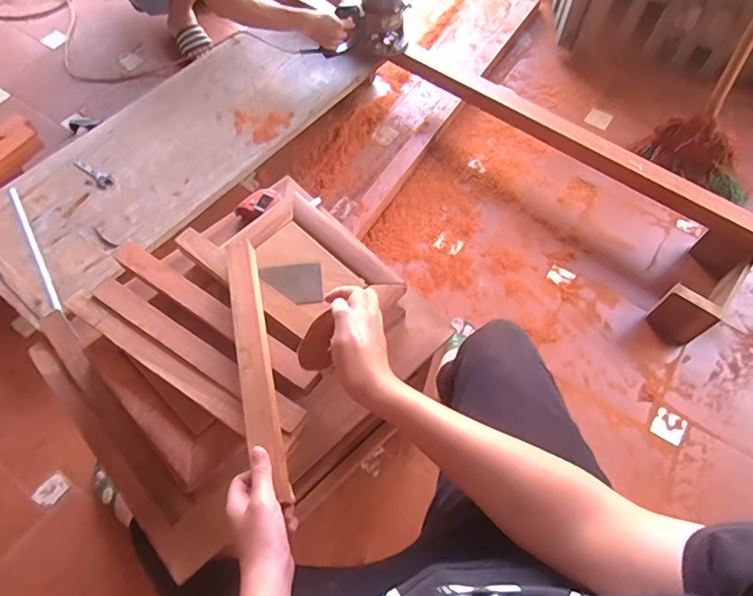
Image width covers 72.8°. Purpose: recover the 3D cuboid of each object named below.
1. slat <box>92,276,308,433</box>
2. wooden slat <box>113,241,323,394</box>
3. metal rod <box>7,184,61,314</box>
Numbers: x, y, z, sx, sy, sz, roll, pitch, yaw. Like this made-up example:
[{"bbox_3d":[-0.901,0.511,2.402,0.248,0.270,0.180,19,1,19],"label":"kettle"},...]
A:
[{"bbox_3d":[-0.224,0.063,0.629,0.316,0.015,0.032,30,67,15],"label":"slat"},{"bbox_3d":[-0.208,0.018,0.652,0.326,0.015,0.032,31,67,16],"label":"wooden slat"},{"bbox_3d":[-0.823,-0.131,1.222,0.020,0.016,0.417,-30,66,-14],"label":"metal rod"}]

